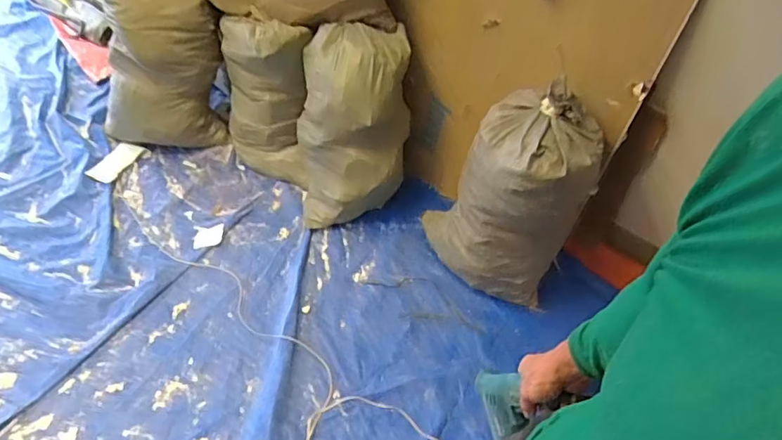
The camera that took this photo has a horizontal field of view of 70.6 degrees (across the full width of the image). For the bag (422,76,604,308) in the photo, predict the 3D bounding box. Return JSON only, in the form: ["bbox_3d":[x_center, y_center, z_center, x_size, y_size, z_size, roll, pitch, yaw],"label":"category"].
[{"bbox_3d":[0.331,-0.075,1.540,0.390,0.567,0.267,23,55,14],"label":"bag"}]

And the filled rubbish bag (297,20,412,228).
[{"bbox_3d":[-0.113,-0.284,1.714,0.343,0.499,0.344,-5,51,-7],"label":"filled rubbish bag"}]

